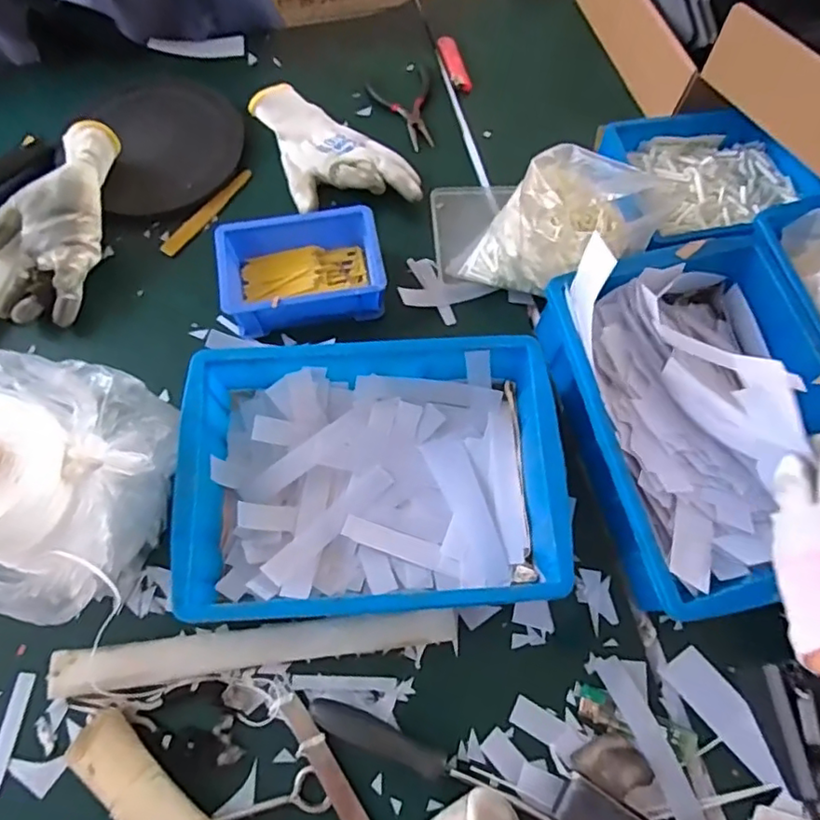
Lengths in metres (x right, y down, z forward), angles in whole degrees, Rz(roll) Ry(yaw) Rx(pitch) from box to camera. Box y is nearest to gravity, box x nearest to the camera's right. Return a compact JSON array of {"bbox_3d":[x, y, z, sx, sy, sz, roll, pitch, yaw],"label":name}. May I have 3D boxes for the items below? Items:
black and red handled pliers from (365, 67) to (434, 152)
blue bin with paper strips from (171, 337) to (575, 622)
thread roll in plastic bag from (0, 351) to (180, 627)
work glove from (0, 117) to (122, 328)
[{"bbox_3d":[0.001,-0.344,0.676,0.071,0.010,0.110,-18,69,-9],"label":"black and red handled pliers"},{"bbox_3d":[-0.024,0.053,0.466,0.289,0.078,0.200,-3,67,-4],"label":"blue bin with paper strips"},{"bbox_3d":[-0.249,0.052,0.415,0.141,0.170,0.171,12,67,3],"label":"thread roll in plastic bag"},{"bbox_3d":[-0.355,-0.186,0.577,0.109,0.057,0.206,1,67,-2],"label":"work glove"}]

